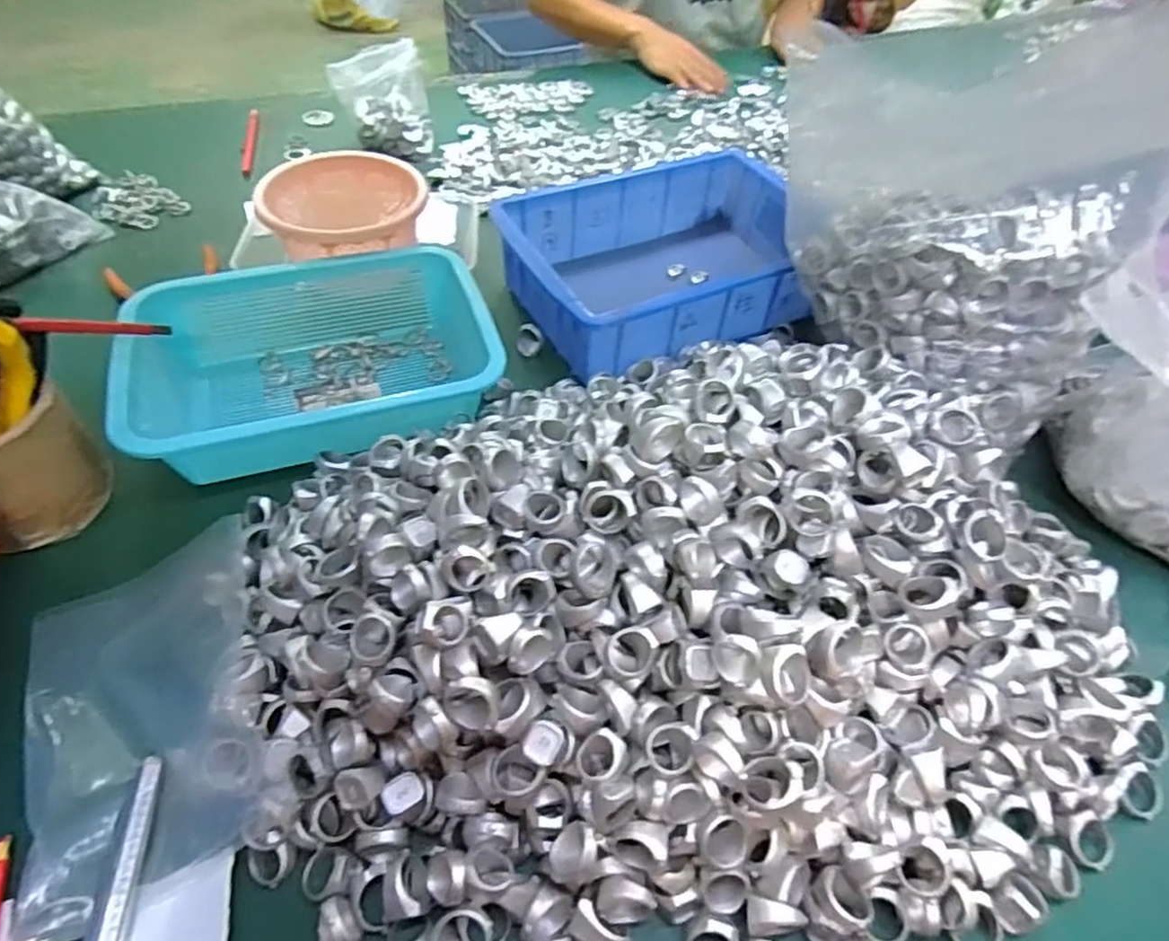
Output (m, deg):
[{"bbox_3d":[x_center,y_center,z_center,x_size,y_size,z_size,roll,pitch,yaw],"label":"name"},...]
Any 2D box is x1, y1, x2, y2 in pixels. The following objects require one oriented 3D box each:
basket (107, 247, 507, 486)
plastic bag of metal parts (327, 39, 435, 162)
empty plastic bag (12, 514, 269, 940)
[{"bbox_3d":[-0.213,-0.094,0.544,0.265,0.065,0.190,-16,52,-16],"label":"basket"},{"bbox_3d":[-0.247,-0.453,0.837,0.105,0.132,0.042,-8,9,-11],"label":"plastic bag of metal parts"},{"bbox_3d":[-0.248,0.132,0.385,0.124,0.029,0.196,-19,53,-18],"label":"empty plastic bag"}]

